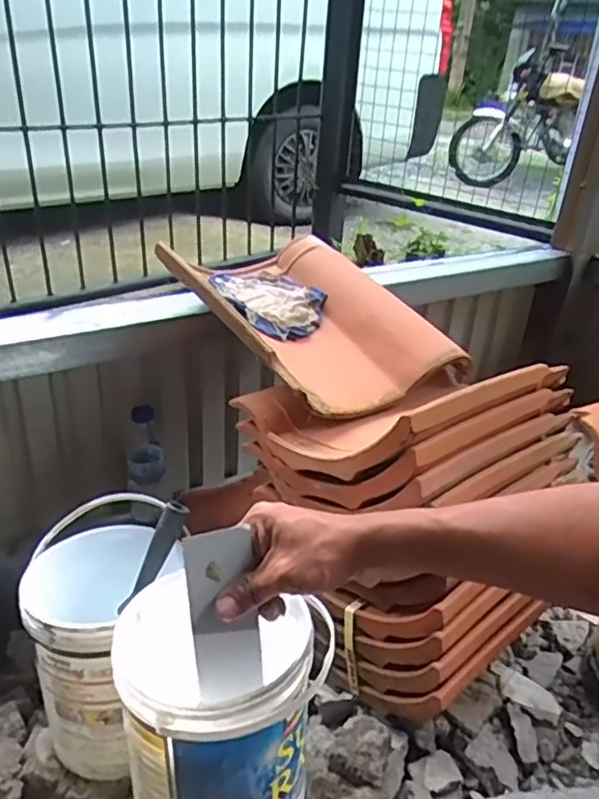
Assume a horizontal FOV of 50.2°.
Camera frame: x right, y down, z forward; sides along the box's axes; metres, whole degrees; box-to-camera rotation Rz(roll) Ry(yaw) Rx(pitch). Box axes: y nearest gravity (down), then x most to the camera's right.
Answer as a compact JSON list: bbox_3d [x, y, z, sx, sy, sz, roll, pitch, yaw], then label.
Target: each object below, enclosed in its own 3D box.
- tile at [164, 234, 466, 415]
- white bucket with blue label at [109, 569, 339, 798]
[{"bbox_3d":[0.018,-0.119,0.840,0.288,0.107,0.326,-2,43,-49],"label":"tile"},{"bbox_3d":[-0.071,0.282,0.586,0.173,0.191,0.179,1,31,-6],"label":"white bucket with blue label"}]

